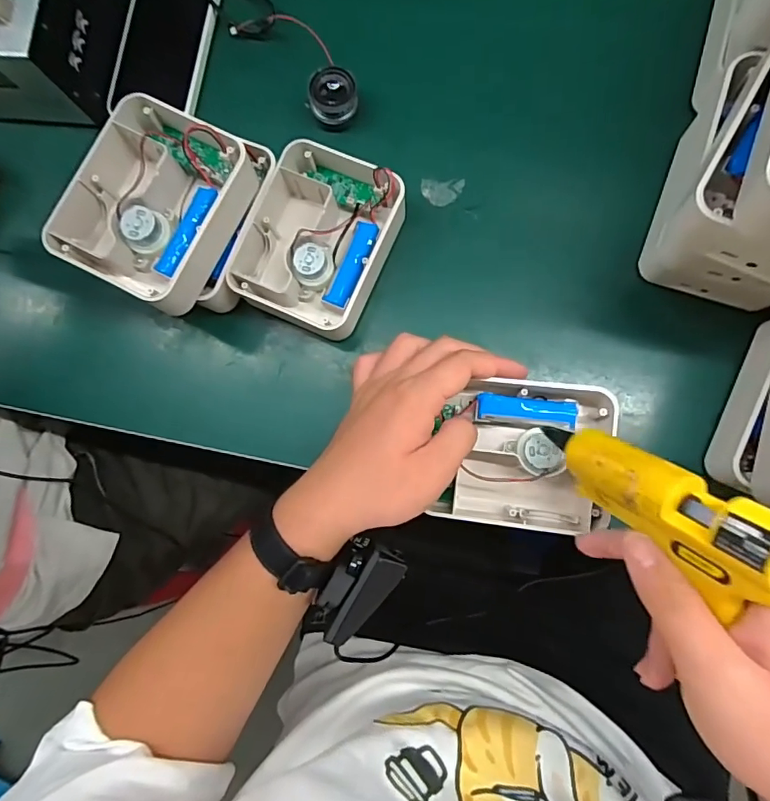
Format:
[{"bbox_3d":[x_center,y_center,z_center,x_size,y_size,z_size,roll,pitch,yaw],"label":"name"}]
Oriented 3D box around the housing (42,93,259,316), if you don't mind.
[{"bbox_3d":[-0.157,-0.135,0.348,0.104,0.045,0.131,24,86,8],"label":"housing"}]

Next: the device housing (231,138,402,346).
[{"bbox_3d":[-0.050,-0.124,0.383,0.097,0.049,0.136,24,86,8],"label":"device housing"}]

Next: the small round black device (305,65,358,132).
[{"bbox_3d":[-0.042,-0.242,0.399,0.031,0.032,0.036,38,88,9],"label":"small round black device"}]

